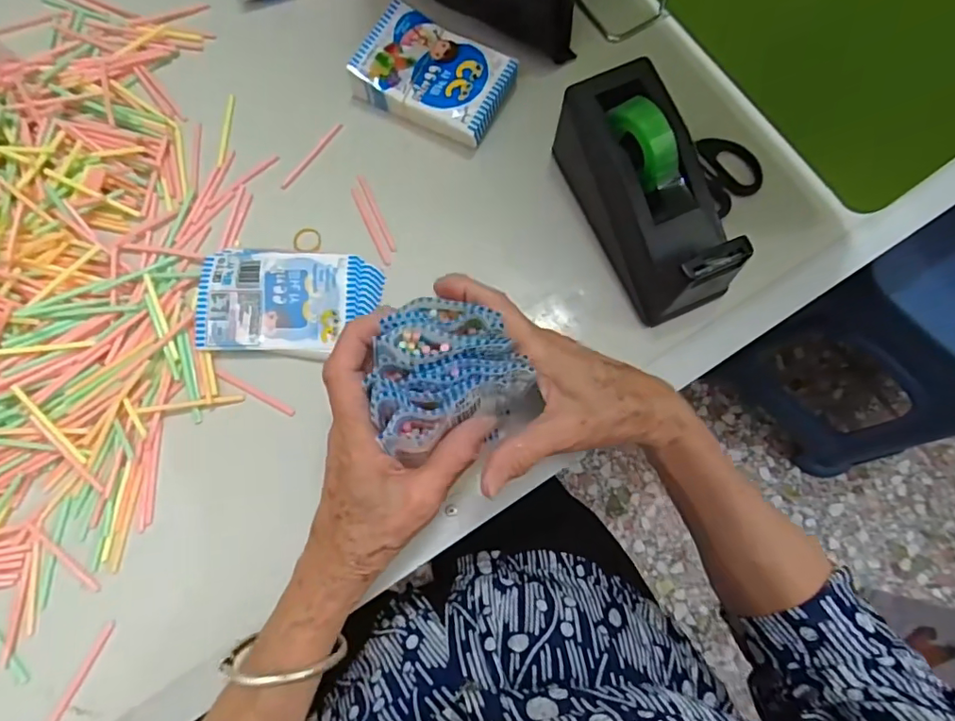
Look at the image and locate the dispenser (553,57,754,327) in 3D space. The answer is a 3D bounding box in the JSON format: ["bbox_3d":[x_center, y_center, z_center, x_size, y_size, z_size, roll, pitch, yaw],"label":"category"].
[{"bbox_3d":[0.108,-0.106,0.344,0.056,0.081,0.153,-23,77,-6],"label":"dispenser"}]

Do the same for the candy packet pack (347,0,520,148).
[{"bbox_3d":[-0.031,-0.207,0.400,0.106,0.031,0.071,28,78,6],"label":"candy packet pack"}]

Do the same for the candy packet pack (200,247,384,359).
[{"bbox_3d":[-0.128,-0.039,0.368,0.117,0.014,0.070,3,76,0],"label":"candy packet pack"}]

